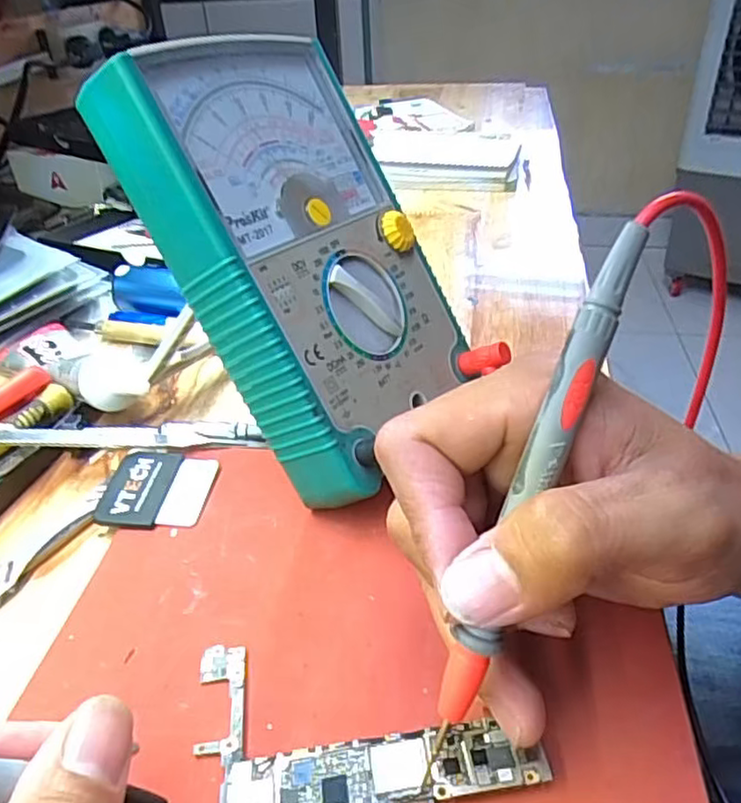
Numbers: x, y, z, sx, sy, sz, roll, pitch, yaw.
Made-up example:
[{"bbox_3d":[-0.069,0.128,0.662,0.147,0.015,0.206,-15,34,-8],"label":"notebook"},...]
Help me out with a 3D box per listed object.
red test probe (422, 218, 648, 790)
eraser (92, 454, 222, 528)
[{"bbox_3d":[0.039,0.026,0.166,0.012,0.144,0.015,26,16,33],"label":"red test probe"},{"bbox_3d":[-0.086,0.035,0.267,0.040,0.006,0.039,2,36,5],"label":"eraser"}]

